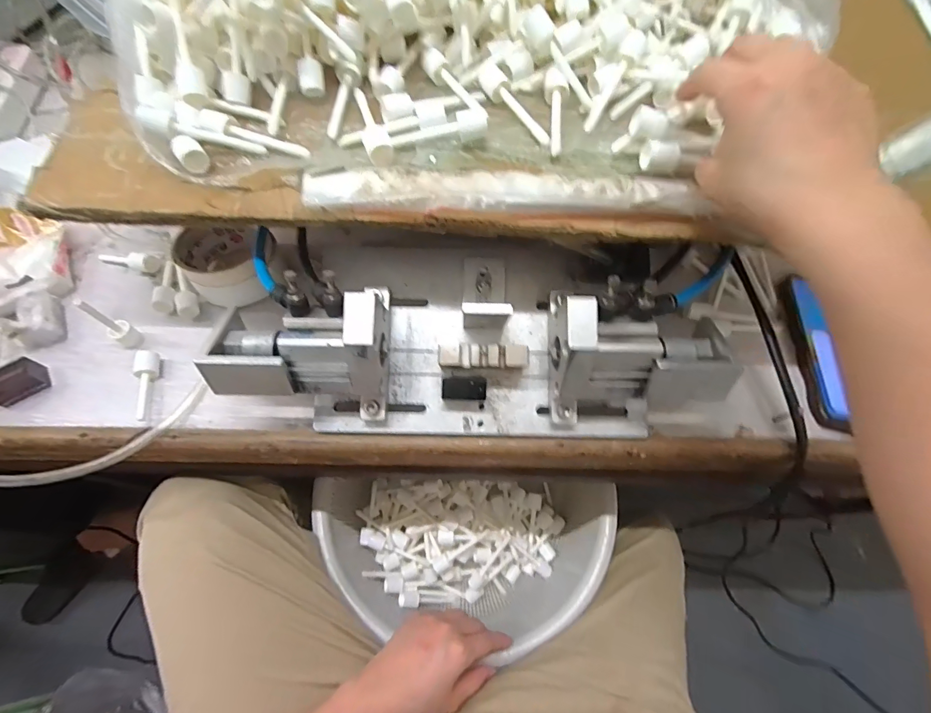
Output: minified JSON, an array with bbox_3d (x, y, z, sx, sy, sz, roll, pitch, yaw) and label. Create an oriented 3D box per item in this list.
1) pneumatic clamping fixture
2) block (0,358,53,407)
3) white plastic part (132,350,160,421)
[{"bbox_3d":[0.004,-0.012,0.333,0.377,0.107,0.134,1,65,-2],"label":"pneumatic clamping fixture"},{"bbox_3d":[-0.398,0.022,0.359,0.042,0.029,0.022,-35,71,-16],"label":"block"},{"bbox_3d":[-0.285,0.025,0.359,0.016,0.012,0.064,-5,65,-5],"label":"white plastic part"}]

